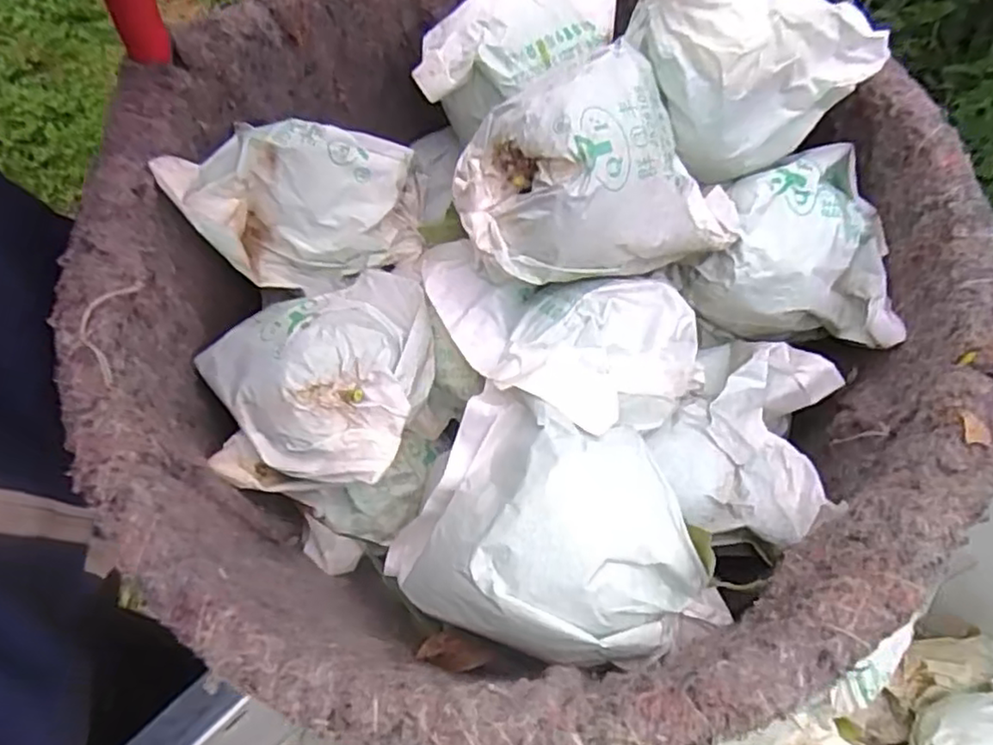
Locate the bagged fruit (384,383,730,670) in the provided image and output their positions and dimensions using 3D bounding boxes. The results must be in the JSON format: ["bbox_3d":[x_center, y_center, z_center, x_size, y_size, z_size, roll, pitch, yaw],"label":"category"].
[{"bbox_3d":[0.022,0.070,0.264,0.127,0.073,0.089,29,67,15],"label":"bagged fruit"}]

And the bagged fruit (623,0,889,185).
[{"bbox_3d":[0.112,-0.135,0.301,0.113,0.077,0.066,15,64,9],"label":"bagged fruit"}]

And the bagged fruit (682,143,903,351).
[{"bbox_3d":[0.152,-0.069,0.331,0.101,0.064,0.094,17,65,10],"label":"bagged fruit"}]

